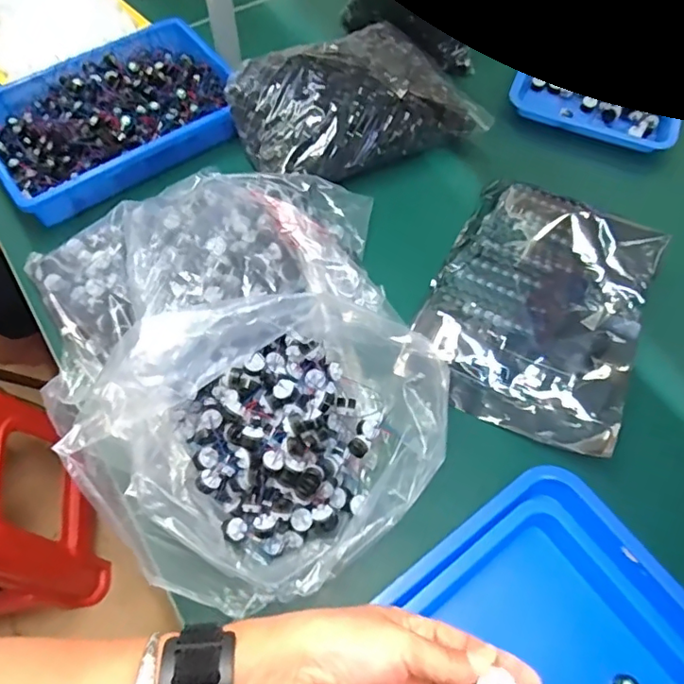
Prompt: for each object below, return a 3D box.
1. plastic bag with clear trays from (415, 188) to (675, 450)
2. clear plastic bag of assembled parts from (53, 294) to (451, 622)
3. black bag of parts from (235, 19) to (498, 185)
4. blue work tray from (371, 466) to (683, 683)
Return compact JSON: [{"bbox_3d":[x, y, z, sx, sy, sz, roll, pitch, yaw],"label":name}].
[{"bbox_3d":[0.246,-0.058,0.669,0.246,0.032,0.328,24,65,11],"label":"plastic bag with clear trays"},{"bbox_3d":[-0.054,0.083,0.526,0.350,0.146,0.258,-29,67,-15],"label":"clear plastic bag of assembled parts"},{"bbox_3d":[0.016,-0.360,0.798,0.334,0.085,0.207,-24,65,-13],"label":"black bag of parts"},{"bbox_3d":[0.165,0.327,0.494,0.383,0.050,0.295,-34,68,-17],"label":"blue work tray"}]

